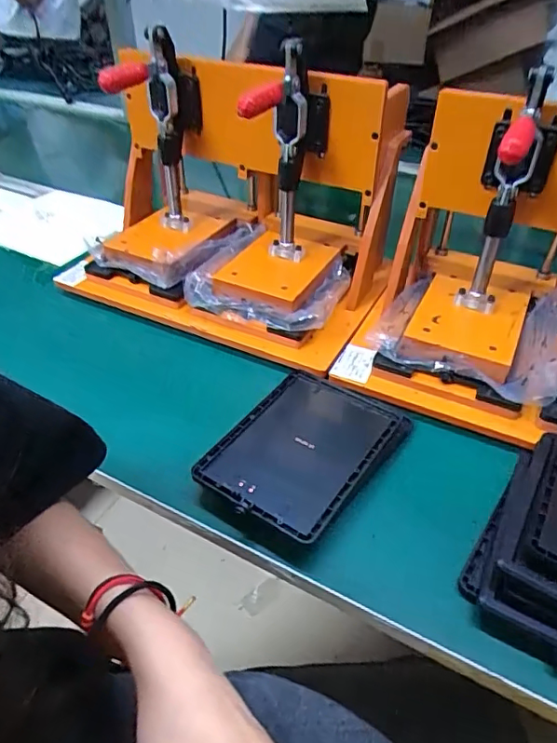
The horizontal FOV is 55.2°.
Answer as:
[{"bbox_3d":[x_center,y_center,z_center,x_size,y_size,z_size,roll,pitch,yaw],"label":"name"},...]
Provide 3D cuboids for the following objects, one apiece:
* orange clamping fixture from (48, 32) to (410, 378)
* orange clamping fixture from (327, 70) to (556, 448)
[{"bbox_3d":[-0.059,-0.209,0.614,0.361,0.245,0.241,16,43,18],"label":"orange clamping fixture"},{"bbox_3d":[0.263,-0.099,0.488,0.379,0.246,0.233,11,41,12],"label":"orange clamping fixture"}]

